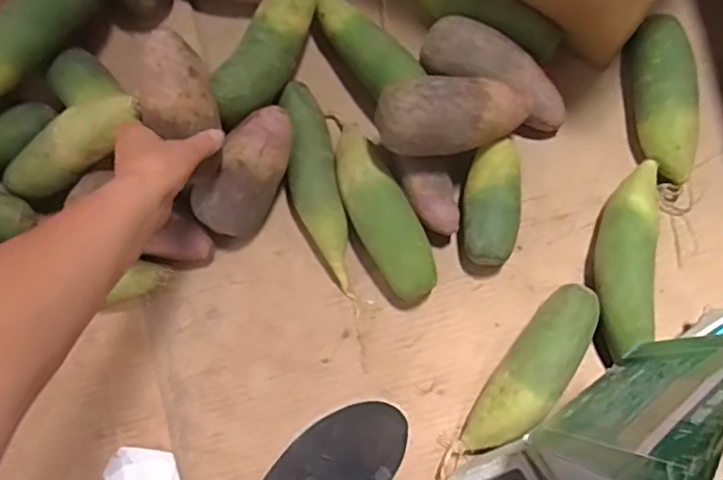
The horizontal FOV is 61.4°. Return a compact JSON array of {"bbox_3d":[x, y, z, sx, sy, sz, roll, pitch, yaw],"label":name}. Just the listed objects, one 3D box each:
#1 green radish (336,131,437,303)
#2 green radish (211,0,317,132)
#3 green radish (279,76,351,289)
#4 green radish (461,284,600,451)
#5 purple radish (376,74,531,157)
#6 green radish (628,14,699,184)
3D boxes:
[{"bbox_3d":[0.017,-0.029,0.624,0.061,0.056,0.191,-29,79,-5],"label":"green radish"},{"bbox_3d":[-0.092,-0.205,0.616,0.052,0.061,0.207,17,79,5],"label":"green radish"},{"bbox_3d":[-0.047,-0.059,0.634,0.055,0.048,0.224,-12,78,-1],"label":"green radish"},{"bbox_3d":[0.168,0.127,0.591,0.055,0.066,0.185,35,81,8],"label":"green radish"},{"bbox_3d":[0.091,-0.123,0.590,0.156,0.060,0.065,-8,77,-18],"label":"purple radish"},{"bbox_3d":[0.323,-0.148,0.650,0.063,0.054,0.176,-1,78,1],"label":"green radish"}]

